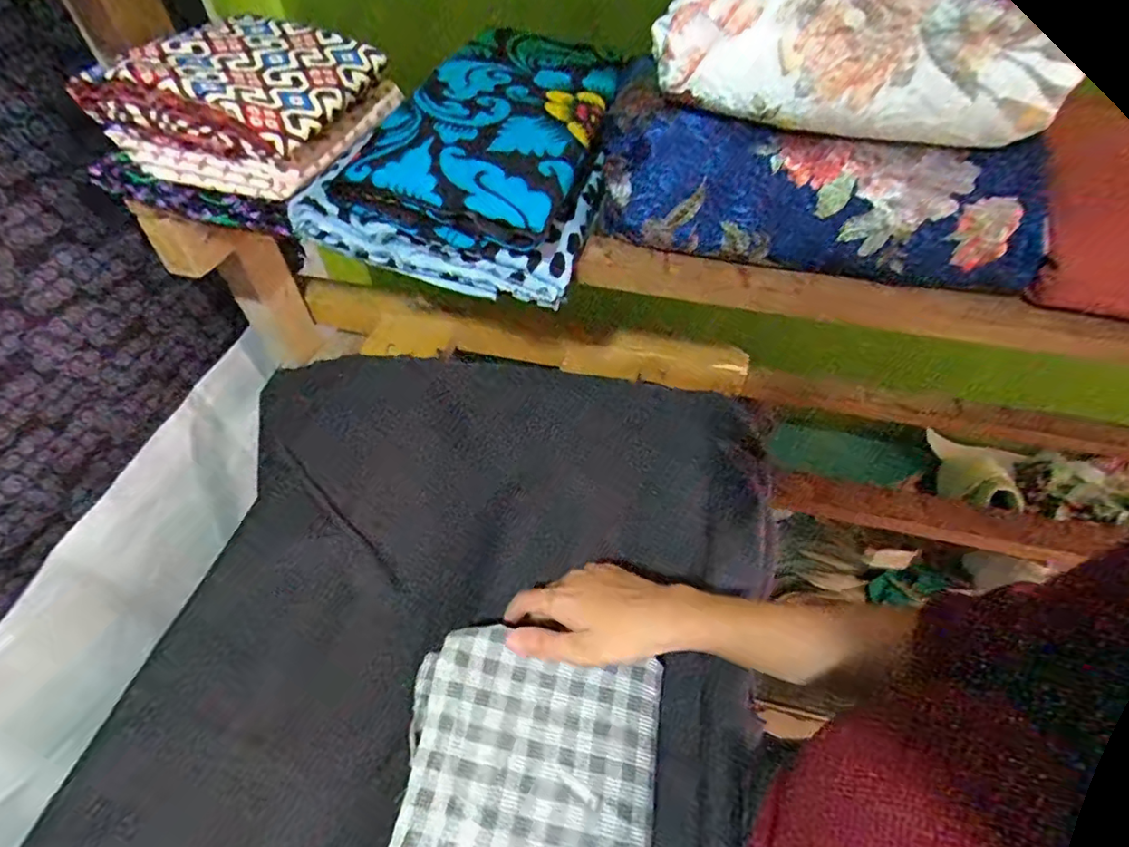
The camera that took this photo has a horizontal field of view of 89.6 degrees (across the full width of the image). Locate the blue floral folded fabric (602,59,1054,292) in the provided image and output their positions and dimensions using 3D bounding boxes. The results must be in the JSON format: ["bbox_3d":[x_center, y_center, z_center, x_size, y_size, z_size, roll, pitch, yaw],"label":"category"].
[{"bbox_3d":[0.170,-0.152,0.383,0.288,0.079,0.058,12,51,11],"label":"blue floral folded fabric"}]

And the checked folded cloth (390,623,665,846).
[{"bbox_3d":[-0.026,0.235,0.361,0.164,0.030,0.183,8,51,7],"label":"checked folded cloth"}]

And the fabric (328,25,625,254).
[{"bbox_3d":[-0.046,-0.231,0.443,0.146,0.049,0.252,12,51,11],"label":"fabric"}]

